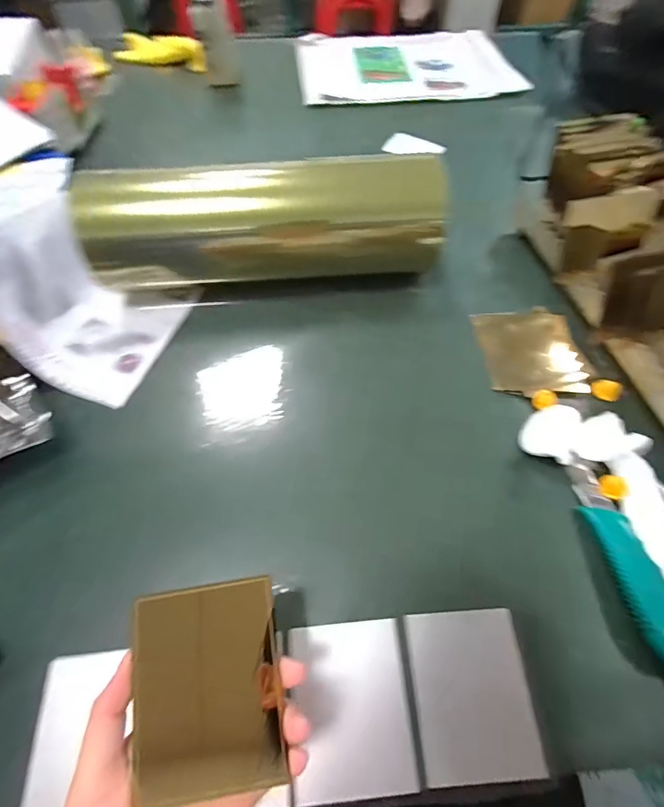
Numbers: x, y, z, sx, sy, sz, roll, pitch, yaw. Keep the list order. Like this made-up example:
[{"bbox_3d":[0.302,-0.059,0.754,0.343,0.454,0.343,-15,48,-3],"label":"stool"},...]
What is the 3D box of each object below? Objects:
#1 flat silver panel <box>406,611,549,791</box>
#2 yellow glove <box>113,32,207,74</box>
[{"bbox_3d":[0.100,0.205,0.282,0.081,0.007,0.098,-3,61,-2],"label":"flat silver panel"},{"bbox_3d":[-0.304,-0.632,0.713,0.193,0.031,0.065,8,62,4],"label":"yellow glove"}]

